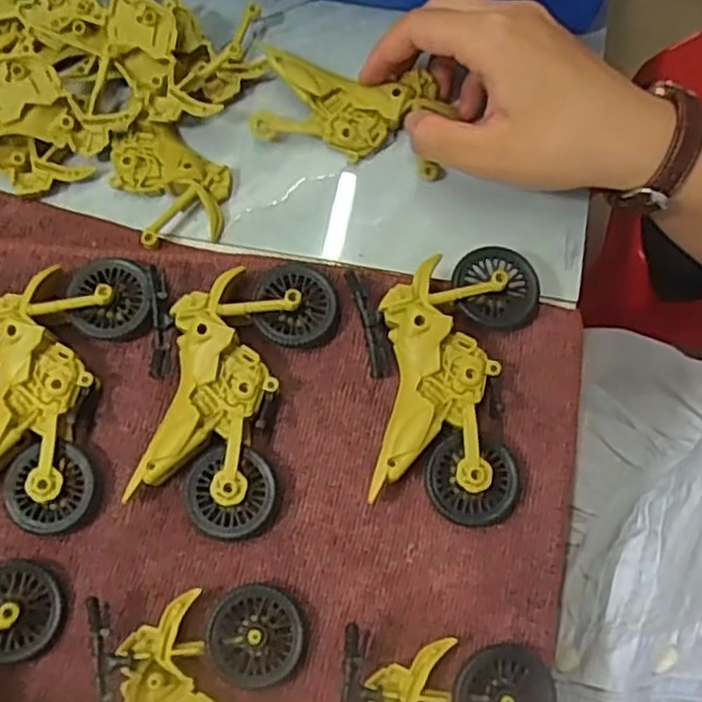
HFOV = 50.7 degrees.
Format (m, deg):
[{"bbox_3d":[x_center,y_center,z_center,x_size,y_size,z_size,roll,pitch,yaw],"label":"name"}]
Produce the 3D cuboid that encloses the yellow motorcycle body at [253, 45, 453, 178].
[{"bbox_3d":[0.001,-0.117,0.357,0.091,0.017,0.046,14,73,5],"label":"yellow motorcycle body"}]

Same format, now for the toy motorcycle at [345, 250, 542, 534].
[{"bbox_3d":[0.036,0.008,0.312,0.075,0.021,0.115,9,73,3],"label":"toy motorcycle"}]

